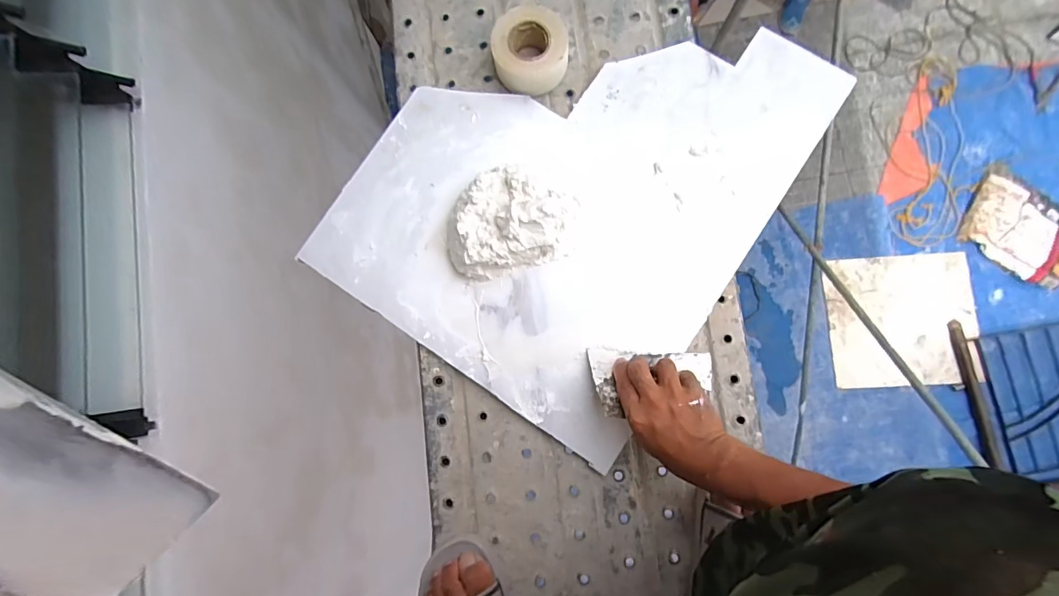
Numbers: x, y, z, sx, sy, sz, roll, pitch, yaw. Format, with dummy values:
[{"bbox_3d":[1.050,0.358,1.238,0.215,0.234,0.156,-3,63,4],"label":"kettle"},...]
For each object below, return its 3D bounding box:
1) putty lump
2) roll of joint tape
[{"bbox_3d":[-0.025,-0.104,0.572,0.178,0.067,0.130,-16,83,1],"label":"putty lump"},{"bbox_3d":[0.002,-0.329,0.614,0.098,0.057,0.100,0,83,3],"label":"roll of joint tape"}]

